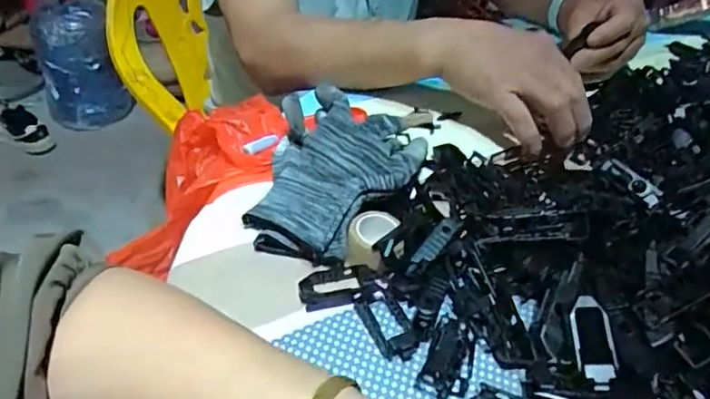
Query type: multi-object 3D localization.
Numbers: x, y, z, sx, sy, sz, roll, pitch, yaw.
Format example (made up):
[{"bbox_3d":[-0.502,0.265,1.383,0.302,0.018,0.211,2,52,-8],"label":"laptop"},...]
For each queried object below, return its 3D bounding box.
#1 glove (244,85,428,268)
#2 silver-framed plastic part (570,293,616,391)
[{"bbox_3d":[-0.014,-0.017,0.400,0.113,0.055,0.141,11,39,12],"label":"glove"},{"bbox_3d":[0.128,0.076,0.295,0.020,0.008,0.050,3,57,1],"label":"silver-framed plastic part"}]

